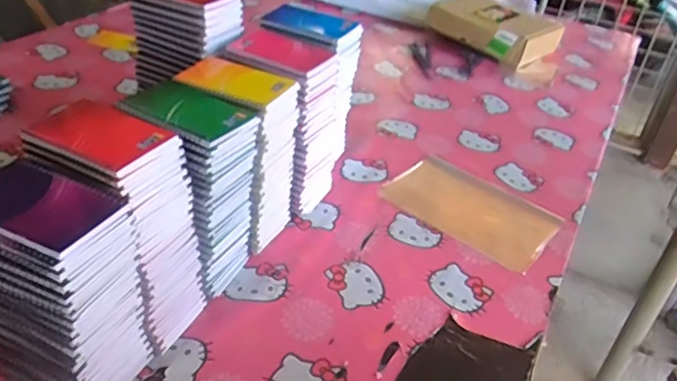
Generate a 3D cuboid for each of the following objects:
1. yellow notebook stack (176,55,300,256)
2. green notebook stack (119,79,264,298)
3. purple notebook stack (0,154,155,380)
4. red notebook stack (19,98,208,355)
[{"bbox_3d":[-0.138,-0.046,0.787,0.155,0.236,0.106,23,39,24],"label":"yellow notebook stack"},{"bbox_3d":[-0.170,0.007,0.704,0.122,0.240,0.101,19,38,19],"label":"green notebook stack"},{"bbox_3d":[-0.269,0.103,0.569,0.133,0.234,0.099,15,36,14],"label":"purple notebook stack"},{"bbox_3d":[-0.231,0.043,0.635,0.137,0.248,0.095,20,38,20],"label":"red notebook stack"}]

